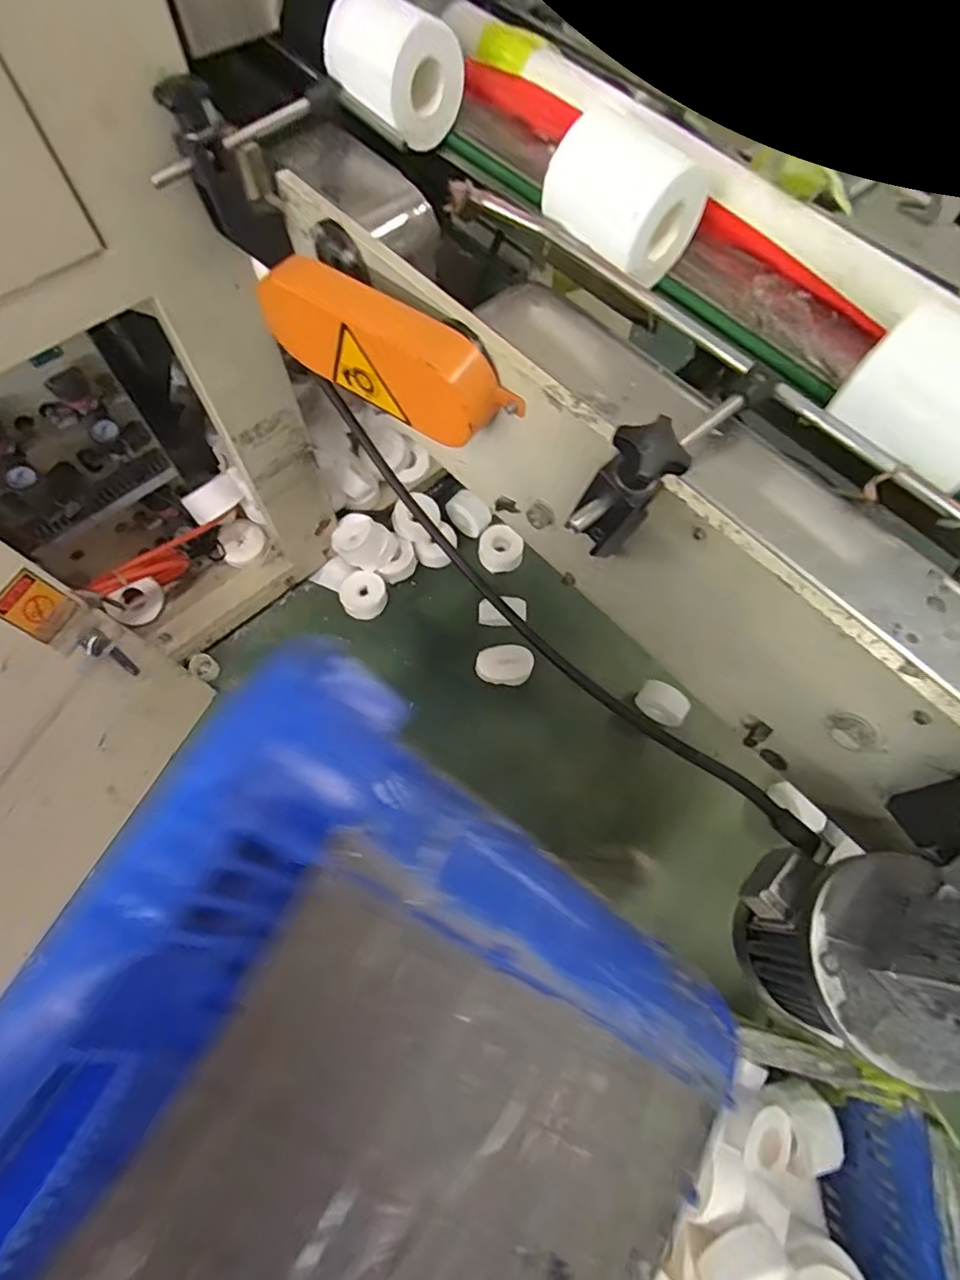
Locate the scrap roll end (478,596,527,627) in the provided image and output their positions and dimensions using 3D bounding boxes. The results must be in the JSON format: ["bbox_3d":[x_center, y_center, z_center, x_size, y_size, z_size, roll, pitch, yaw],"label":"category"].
[{"bbox_3d":[0.048,-0.058,1.194,0.100,0.022,0.063,0,67,-2],"label":"scrap roll end"}]

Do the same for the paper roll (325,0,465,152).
[{"bbox_3d":[-0.092,-0.592,0.595,0.117,0.089,0.088,43,72,15],"label":"paper roll"}]

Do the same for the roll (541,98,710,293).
[{"bbox_3d":[0.125,-0.391,0.516,0.089,0.094,0.112,-41,74,-17],"label":"roll"}]

